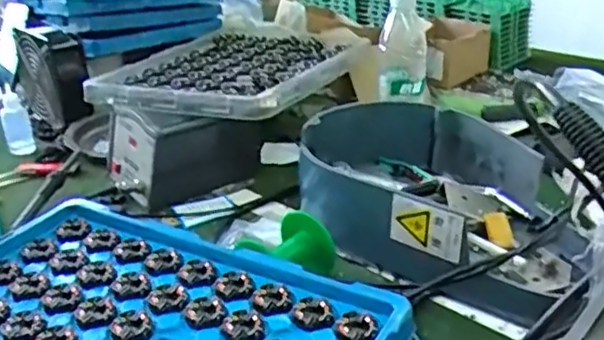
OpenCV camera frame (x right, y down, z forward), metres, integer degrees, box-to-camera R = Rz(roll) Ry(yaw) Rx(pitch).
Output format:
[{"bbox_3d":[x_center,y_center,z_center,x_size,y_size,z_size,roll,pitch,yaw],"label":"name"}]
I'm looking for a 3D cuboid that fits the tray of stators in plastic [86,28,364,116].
[{"bbox_3d":[-0.071,-0.167,0.952,0.282,0.047,0.453,11,32,25],"label":"tray of stators in plastic"}]

